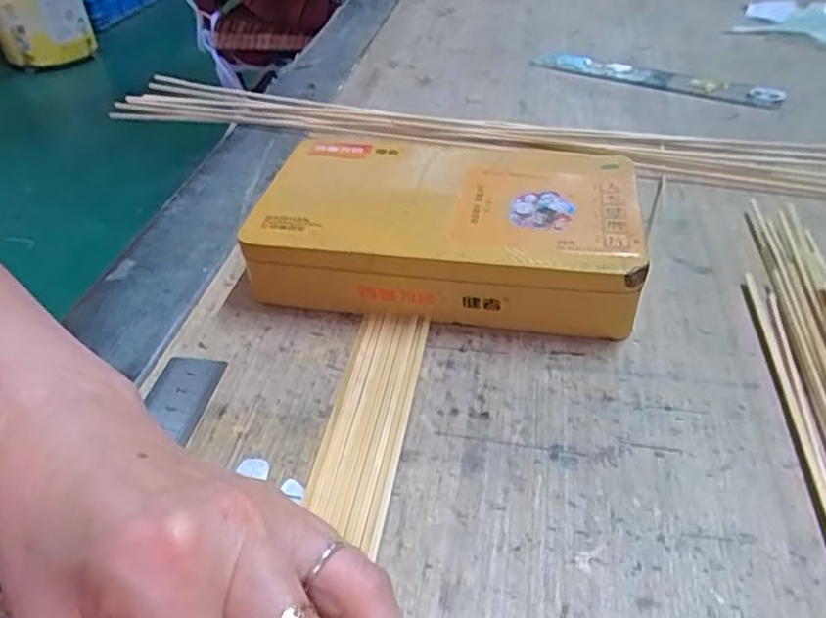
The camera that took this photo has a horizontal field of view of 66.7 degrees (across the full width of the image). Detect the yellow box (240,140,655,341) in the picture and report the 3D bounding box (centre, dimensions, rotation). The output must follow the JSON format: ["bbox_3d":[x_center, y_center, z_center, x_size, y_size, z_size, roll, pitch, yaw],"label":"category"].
[{"bbox_3d":[0.016,-0.041,0.318,0.184,0.041,0.106,7,42,12],"label":"yellow box"}]

